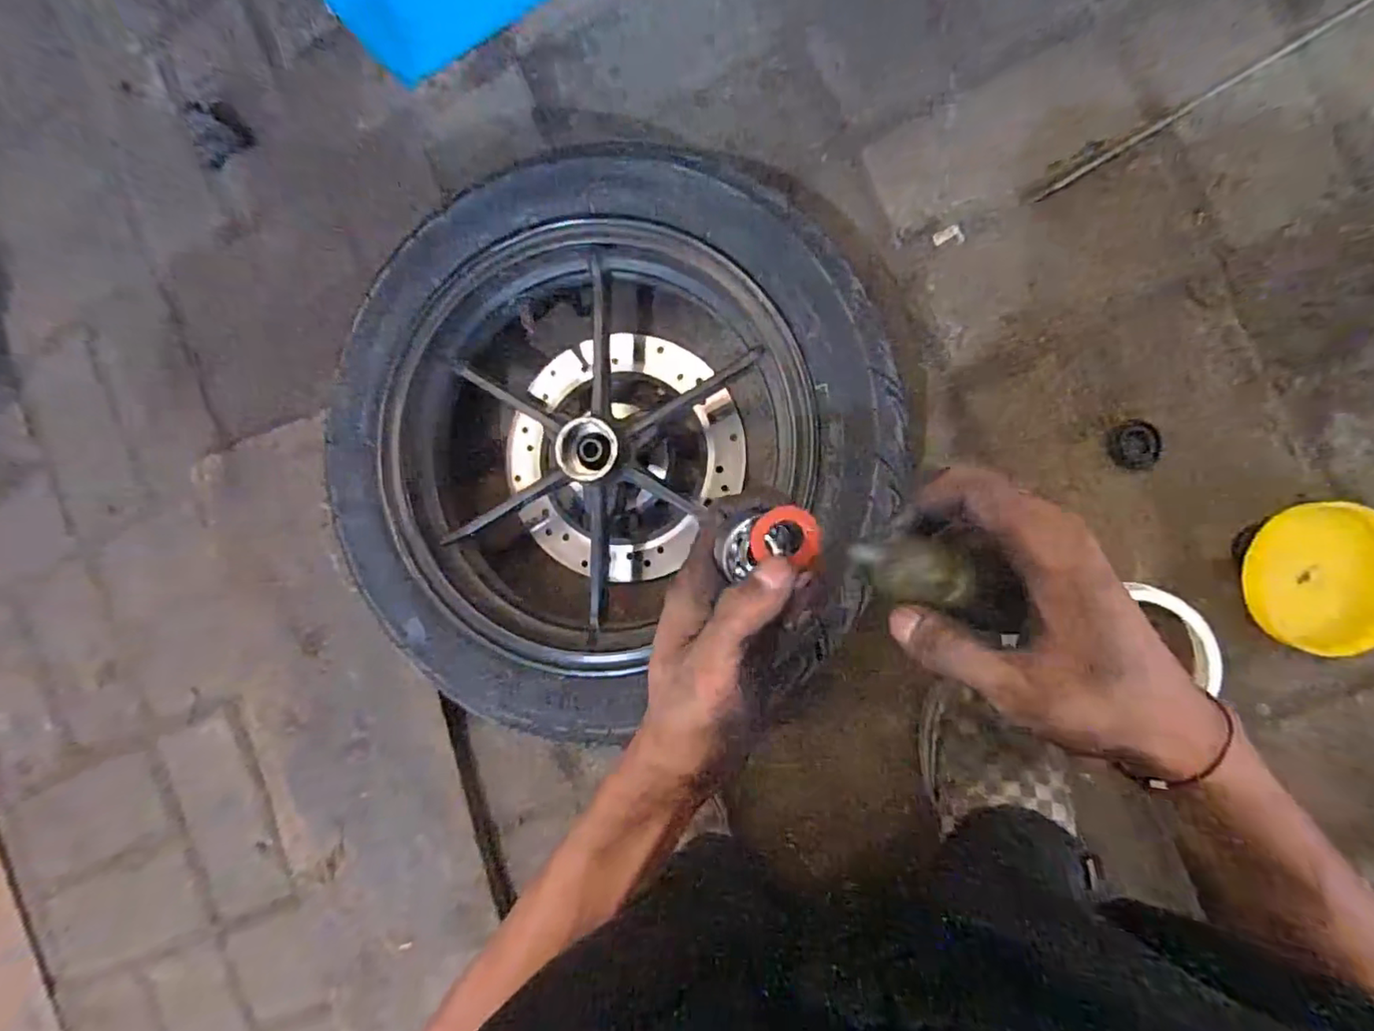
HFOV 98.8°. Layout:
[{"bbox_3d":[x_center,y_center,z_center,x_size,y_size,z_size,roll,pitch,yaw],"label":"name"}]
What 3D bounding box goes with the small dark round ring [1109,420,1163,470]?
[{"bbox_3d":[0.342,-0.054,0.449,0.033,0.004,0.036,-5,90,10],"label":"small dark round ring"}]

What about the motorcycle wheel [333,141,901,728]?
[{"bbox_3d":[-0.050,-0.048,0.467,0.395,0.110,0.373,0,90,10],"label":"motorcycle wheel"}]

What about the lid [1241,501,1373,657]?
[{"bbox_3d":[0.461,0.046,0.427,0.106,0.026,0.098,0,90,10],"label":"lid"}]

